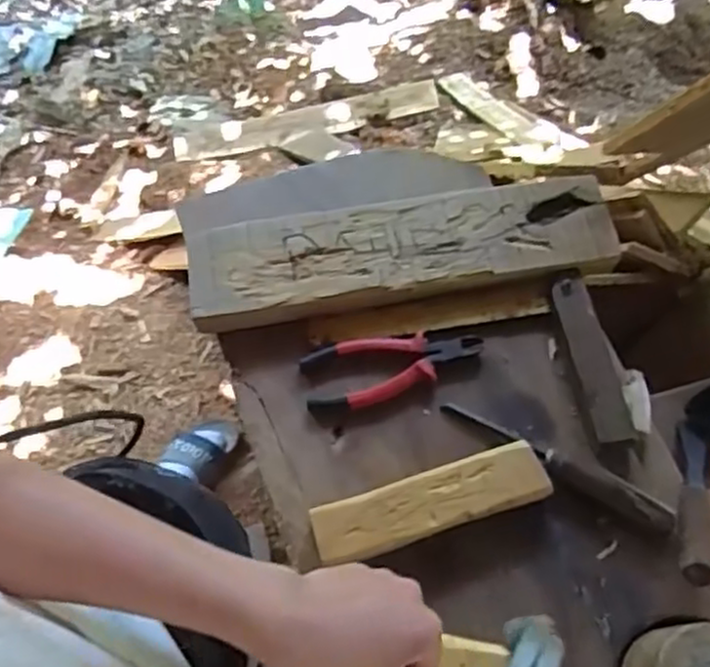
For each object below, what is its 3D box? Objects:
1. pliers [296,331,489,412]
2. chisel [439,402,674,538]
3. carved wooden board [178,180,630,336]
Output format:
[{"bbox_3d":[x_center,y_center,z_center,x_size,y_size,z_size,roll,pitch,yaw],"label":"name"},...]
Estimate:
[{"bbox_3d":[0.042,0.032,0.745,0.188,0.020,0.069,-10,68,-6],"label":"pliers"},{"bbox_3d":[0.191,0.123,0.686,0.231,0.036,0.022,29,69,10],"label":"chisel"},{"bbox_3d":[0.051,-0.088,0.779,0.449,0.025,0.114,-10,68,-6],"label":"carved wooden board"}]

